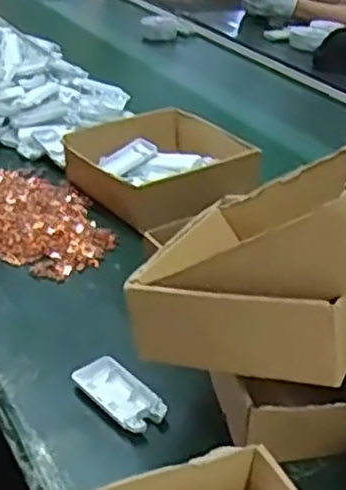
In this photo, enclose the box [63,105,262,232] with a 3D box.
[{"bbox_3d":[-0.015,-0.121,1.025,0.234,0.068,0.222,-17,36,-29],"label":"box"}]

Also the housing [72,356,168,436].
[{"bbox_3d":[-0.049,0.139,0.669,0.050,0.016,0.098,-23,39,-36],"label":"housing"}]

